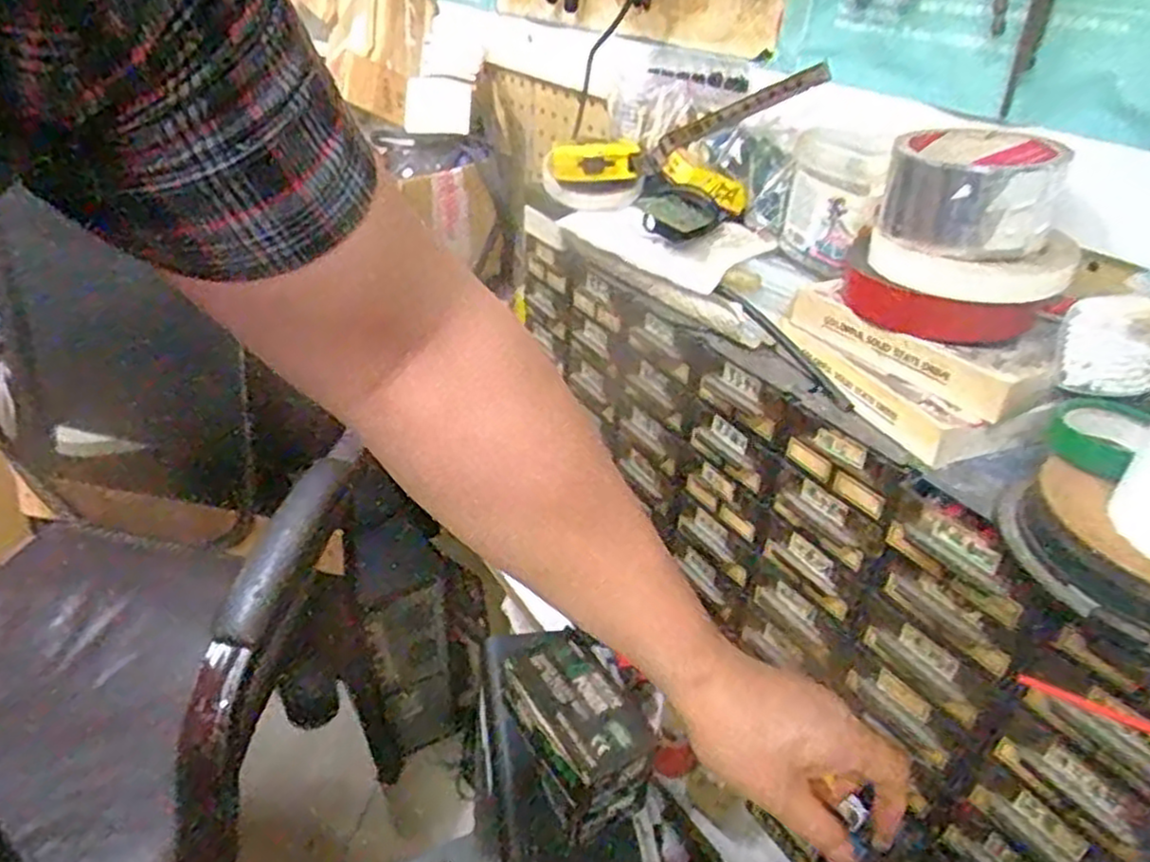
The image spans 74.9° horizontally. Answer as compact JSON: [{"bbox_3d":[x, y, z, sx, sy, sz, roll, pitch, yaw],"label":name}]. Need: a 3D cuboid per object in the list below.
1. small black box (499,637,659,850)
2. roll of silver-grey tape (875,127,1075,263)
[{"bbox_3d":[-0.002,0.165,0.407,0.054,0.059,0.088,-16,38,-27],"label":"small black box"},{"bbox_3d":[0.224,-0.137,0.427,0.086,0.052,0.109,19,36,21],"label":"roll of silver-grey tape"}]

